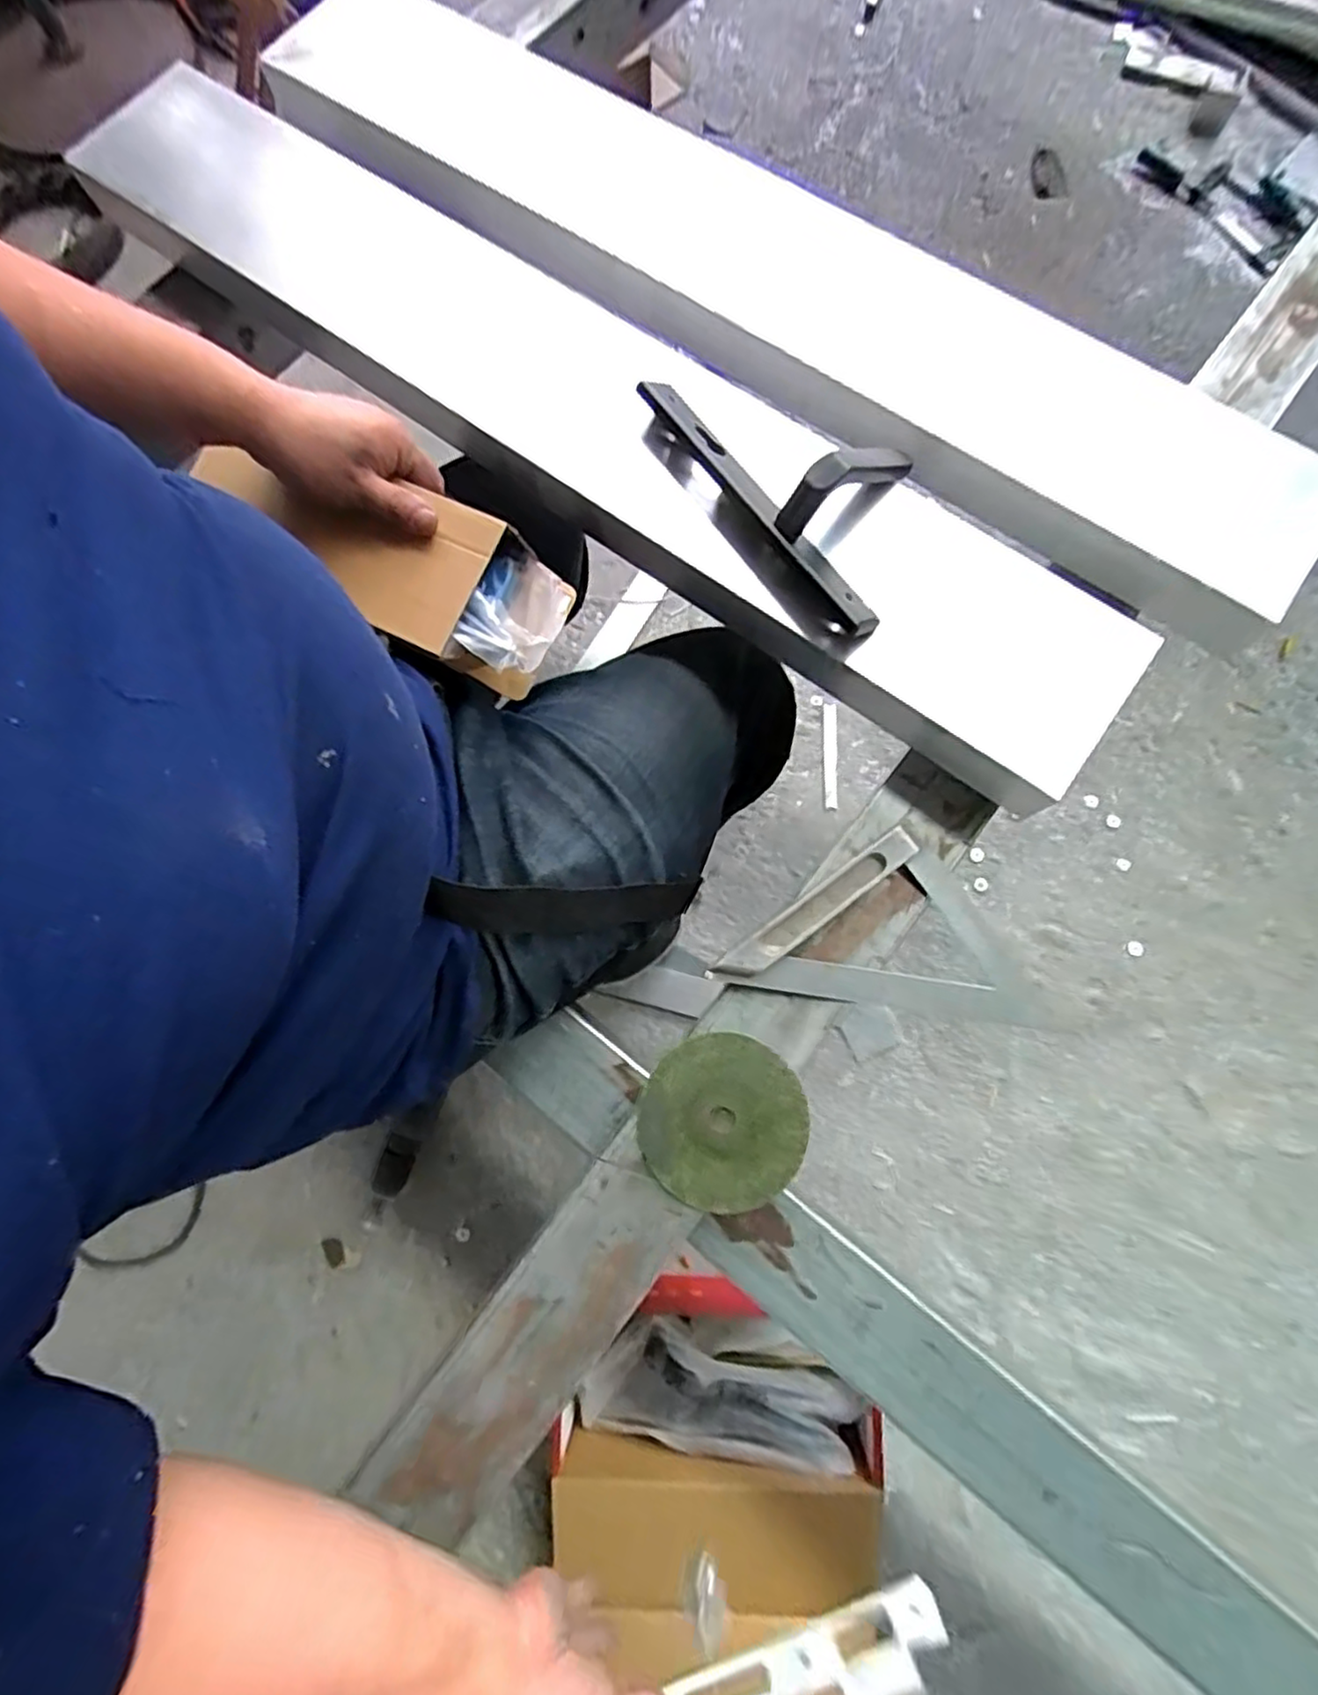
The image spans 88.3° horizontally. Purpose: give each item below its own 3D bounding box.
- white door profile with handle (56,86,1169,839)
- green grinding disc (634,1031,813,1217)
[{"bbox_3d":[-0.075,-0.364,0.550,0.951,0.095,0.152,35,79,9],"label":"white door profile with handle"},{"bbox_3d":[0.045,0.187,0.463,0.110,0.007,0.110,0,76,1],"label":"green grinding disc"}]

